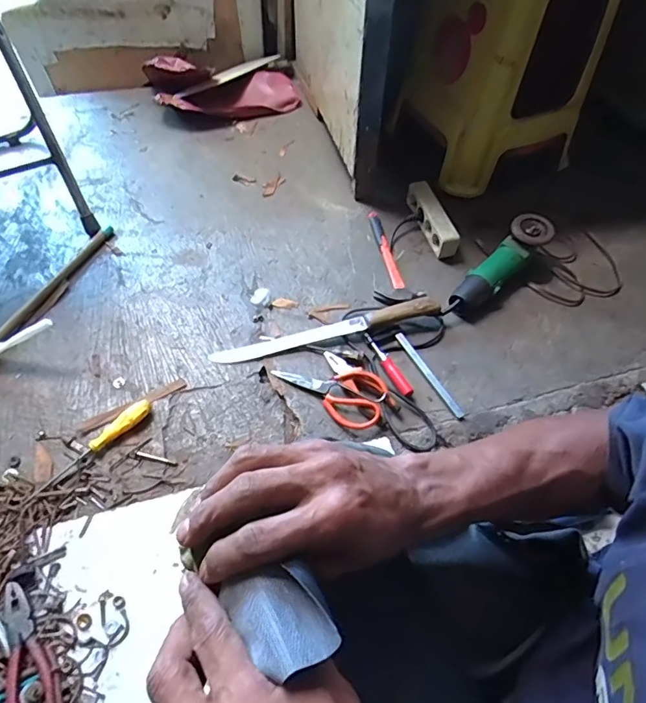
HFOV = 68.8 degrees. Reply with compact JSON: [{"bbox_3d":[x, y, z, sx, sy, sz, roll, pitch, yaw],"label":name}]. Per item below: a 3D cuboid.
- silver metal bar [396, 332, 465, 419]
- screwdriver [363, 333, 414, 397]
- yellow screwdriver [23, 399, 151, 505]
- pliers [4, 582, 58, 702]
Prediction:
[{"bbox_3d":[0.189,0.041,0.848,0.016,0.010,0.190,-26,62,-19],"label":"silver metal bar"},{"bbox_3d":[0.115,0.020,0.846,0.021,0.019,0.140,-25,62,-19],"label":"screwdriver"},{"bbox_3d":[-0.366,0.150,0.740,0.215,0.026,0.030,-37,67,-24],"label":"yellow screwdriver"},{"bbox_3d":[-0.355,0.373,0.564,0.052,0.010,0.191,-22,61,-18],"label":"pliers"}]

